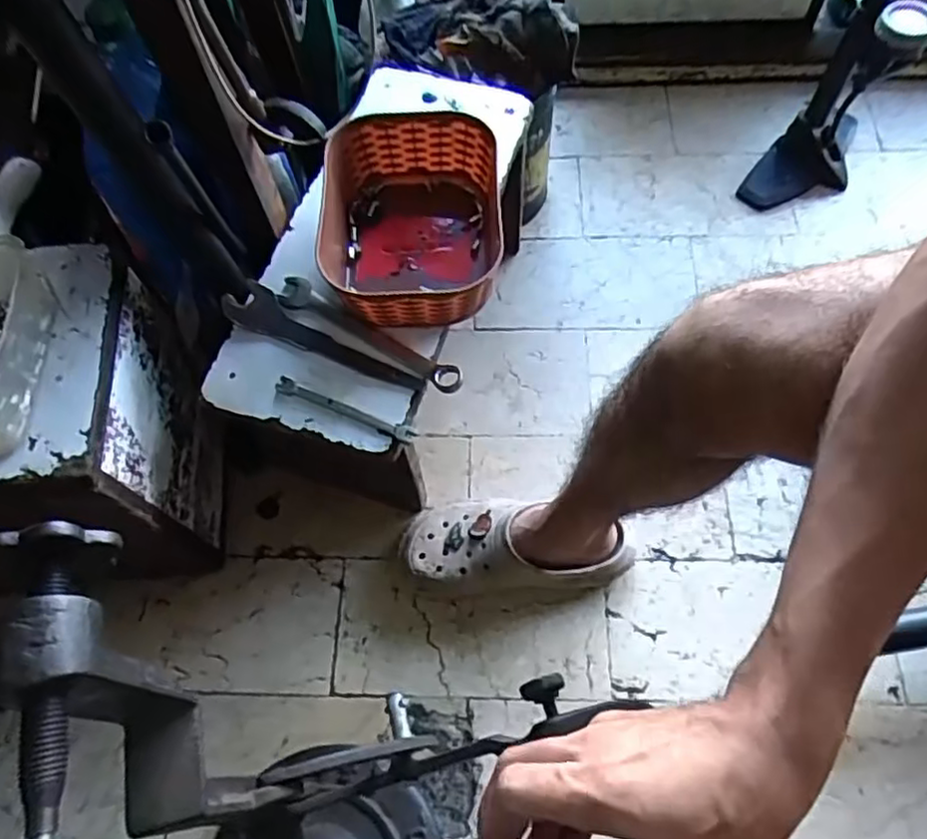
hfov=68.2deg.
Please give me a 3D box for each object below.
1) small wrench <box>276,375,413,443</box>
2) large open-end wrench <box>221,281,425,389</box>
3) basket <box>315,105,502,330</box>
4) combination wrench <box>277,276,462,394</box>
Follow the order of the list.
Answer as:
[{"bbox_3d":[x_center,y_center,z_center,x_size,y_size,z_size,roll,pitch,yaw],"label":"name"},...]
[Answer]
[{"bbox_3d":[-0.106,-0.010,0.603,0.131,0.004,0.016,21,67,12],"label":"small wrench"},{"bbox_3d":[-0.130,-0.076,0.630,0.200,0.015,0.042,24,68,13],"label":"large open-end wrench"},{"bbox_3d":[-0.050,-0.182,0.651,0.163,0.080,0.205,-3,65,1],"label":"basket"},{"bbox_3d":[-0.088,-0.081,0.637,0.203,0.006,0.030,29,69,15],"label":"combination wrench"}]

